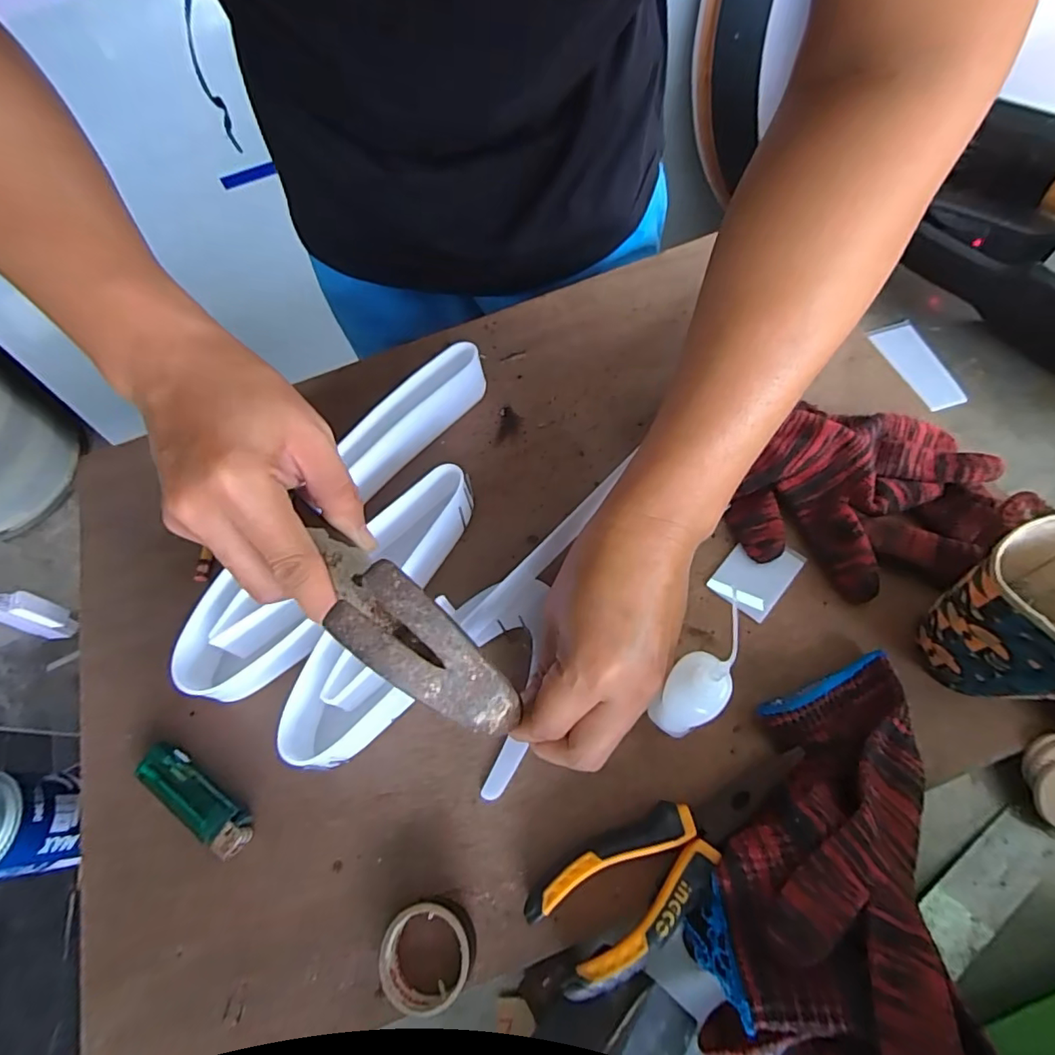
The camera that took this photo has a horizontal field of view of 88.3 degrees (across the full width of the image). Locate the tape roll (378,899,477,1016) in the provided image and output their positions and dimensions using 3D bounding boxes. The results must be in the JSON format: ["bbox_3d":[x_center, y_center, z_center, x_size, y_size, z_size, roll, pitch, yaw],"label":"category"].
[{"bbox_3d":[-0.048,0.210,0.270,0.046,0.021,0.044,-1,67,3],"label":"tape roll"}]

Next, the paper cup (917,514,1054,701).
[{"bbox_3d":[0.249,0.052,0.276,0.069,0.108,0.082,-19,66,-4],"label":"paper cup"}]

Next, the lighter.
[{"bbox_3d":[-0.190,0.155,0.311,0.081,0.010,0.024,31,72,15],"label":"lighter"}]

